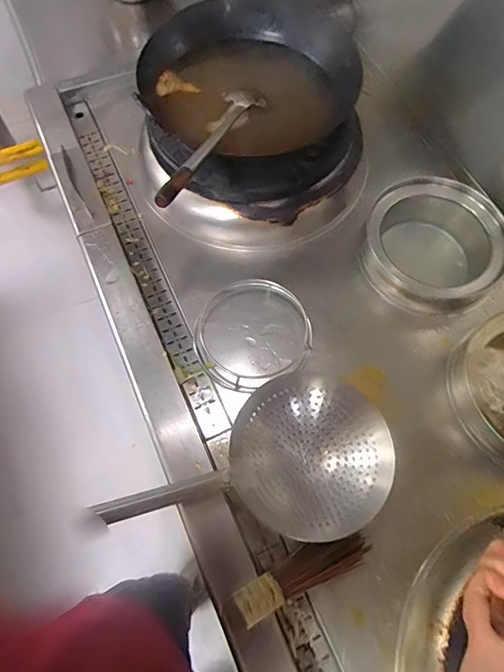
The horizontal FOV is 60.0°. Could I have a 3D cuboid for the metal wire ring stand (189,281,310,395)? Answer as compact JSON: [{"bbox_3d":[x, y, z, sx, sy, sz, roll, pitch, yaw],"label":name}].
[{"bbox_3d":[-0.005,-0.009,0.903,0.226,0.040,0.228,-24,69,-4],"label":"metal wire ring stand"}]

